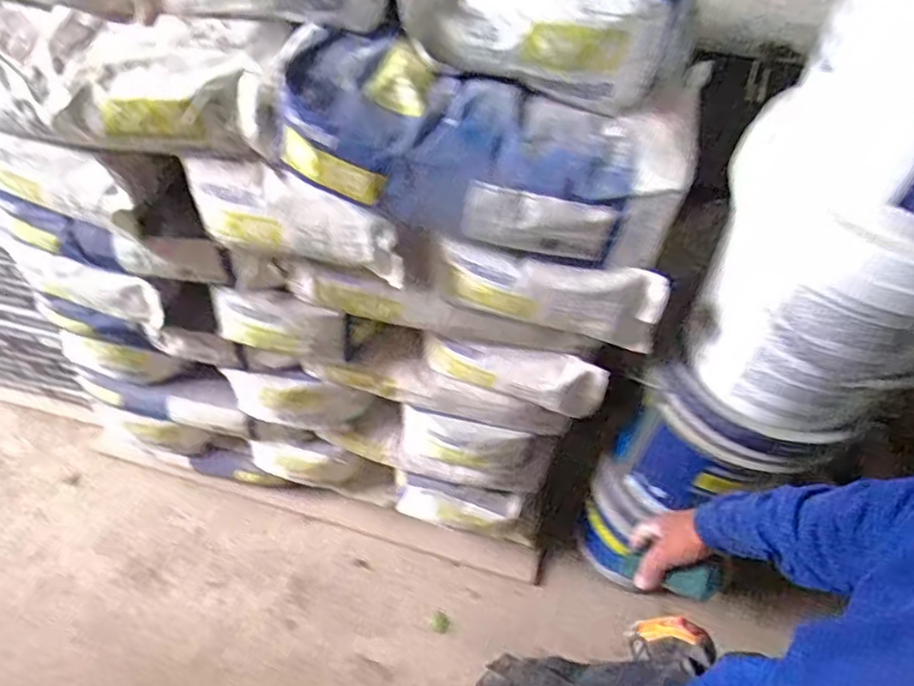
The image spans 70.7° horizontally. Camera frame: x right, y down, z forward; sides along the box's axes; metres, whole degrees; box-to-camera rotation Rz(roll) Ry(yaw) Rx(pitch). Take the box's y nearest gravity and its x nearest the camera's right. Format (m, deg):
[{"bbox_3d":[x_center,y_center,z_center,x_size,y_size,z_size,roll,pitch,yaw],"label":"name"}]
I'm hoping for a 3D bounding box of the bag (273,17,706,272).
[{"bbox_3d":[0.043,-0.257,0.789,0.464,0.153,0.249,12,54,4],"label":"bag"}]

